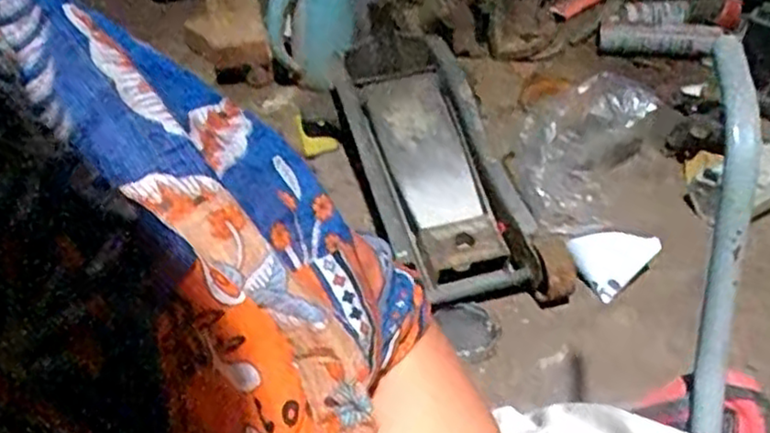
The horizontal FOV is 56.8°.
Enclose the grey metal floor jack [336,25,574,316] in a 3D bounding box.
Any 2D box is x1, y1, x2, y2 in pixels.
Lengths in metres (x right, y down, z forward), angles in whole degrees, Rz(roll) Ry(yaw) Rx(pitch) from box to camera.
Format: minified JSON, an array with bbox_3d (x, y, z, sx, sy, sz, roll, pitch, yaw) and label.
[{"bbox_3d":[0.084,-0.091,1.157,0.221,0.103,0.578,-16,62,-19],"label":"grey metal floor jack"}]

